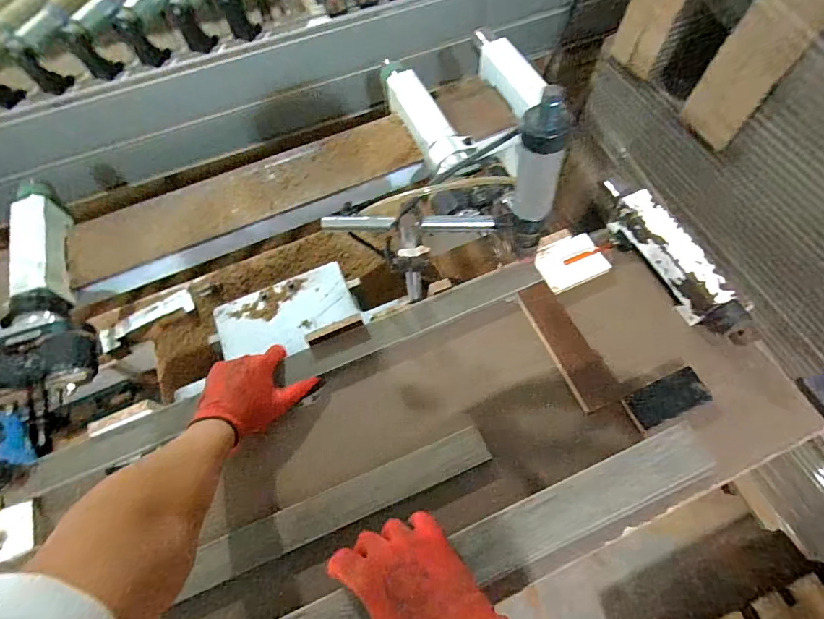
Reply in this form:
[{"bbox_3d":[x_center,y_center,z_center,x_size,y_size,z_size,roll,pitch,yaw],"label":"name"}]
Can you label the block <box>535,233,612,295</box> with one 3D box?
[{"bbox_3d":[0.240,-0.072,0.649,0.098,0.022,0.069,-23,65,-9],"label":"block"}]

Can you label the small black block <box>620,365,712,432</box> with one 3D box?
[{"bbox_3d":[0.329,0.115,0.552,0.100,0.020,0.048,-22,65,-8],"label":"small black block"}]

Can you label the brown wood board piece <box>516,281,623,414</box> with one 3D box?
[{"bbox_3d":[0.217,0.045,0.597,0.058,0.007,0.190,-22,65,-8],"label":"brown wood board piece"}]

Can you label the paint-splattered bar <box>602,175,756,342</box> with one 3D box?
[{"bbox_3d":[0.378,-0.064,0.613,0.051,0.065,0.265,-23,65,-9],"label":"paint-splattered bar"}]

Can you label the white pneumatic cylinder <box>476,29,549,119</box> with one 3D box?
[{"bbox_3d":[0.192,-0.495,0.881,0.069,0.064,0.220,-34,82,-13],"label":"white pneumatic cylinder"}]

